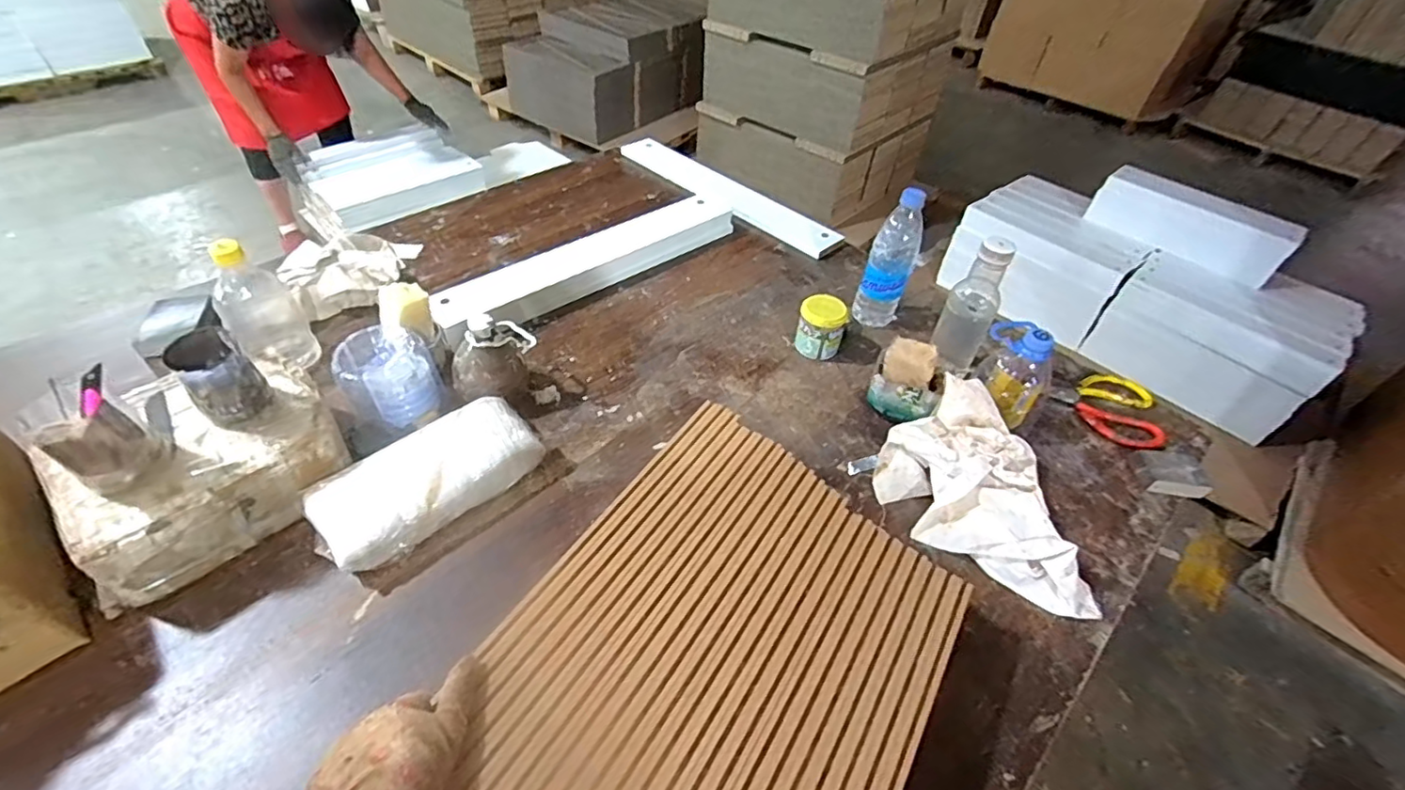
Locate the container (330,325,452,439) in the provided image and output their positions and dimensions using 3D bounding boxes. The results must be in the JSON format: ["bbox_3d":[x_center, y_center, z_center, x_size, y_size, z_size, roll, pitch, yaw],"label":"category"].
[{"bbox_3d":[-0.382,-0.017,0.734,0.103,0.097,0.094,-18,50,-20],"label":"container"}]

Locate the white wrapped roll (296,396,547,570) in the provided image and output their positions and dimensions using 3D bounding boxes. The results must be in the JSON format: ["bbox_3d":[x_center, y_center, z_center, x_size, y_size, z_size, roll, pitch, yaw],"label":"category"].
[{"bbox_3d":[-0.301,0.095,0.663,0.233,0.058,0.119,-29,54,-28],"label":"white wrapped roll"}]

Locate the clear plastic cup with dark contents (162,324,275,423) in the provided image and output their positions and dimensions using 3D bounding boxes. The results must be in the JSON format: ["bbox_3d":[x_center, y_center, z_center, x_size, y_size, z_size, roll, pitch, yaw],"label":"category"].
[{"bbox_3d":[-0.491,-0.018,0.608,0.063,0.080,0.059,2,46,-2],"label":"clear plastic cup with dark contents"}]

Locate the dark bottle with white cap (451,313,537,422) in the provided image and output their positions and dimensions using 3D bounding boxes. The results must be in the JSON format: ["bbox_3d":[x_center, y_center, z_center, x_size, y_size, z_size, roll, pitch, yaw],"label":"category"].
[{"bbox_3d":[-0.267,-0.046,0.763,0.094,0.122,0.096,0,46,-5],"label":"dark bottle with white cap"}]

